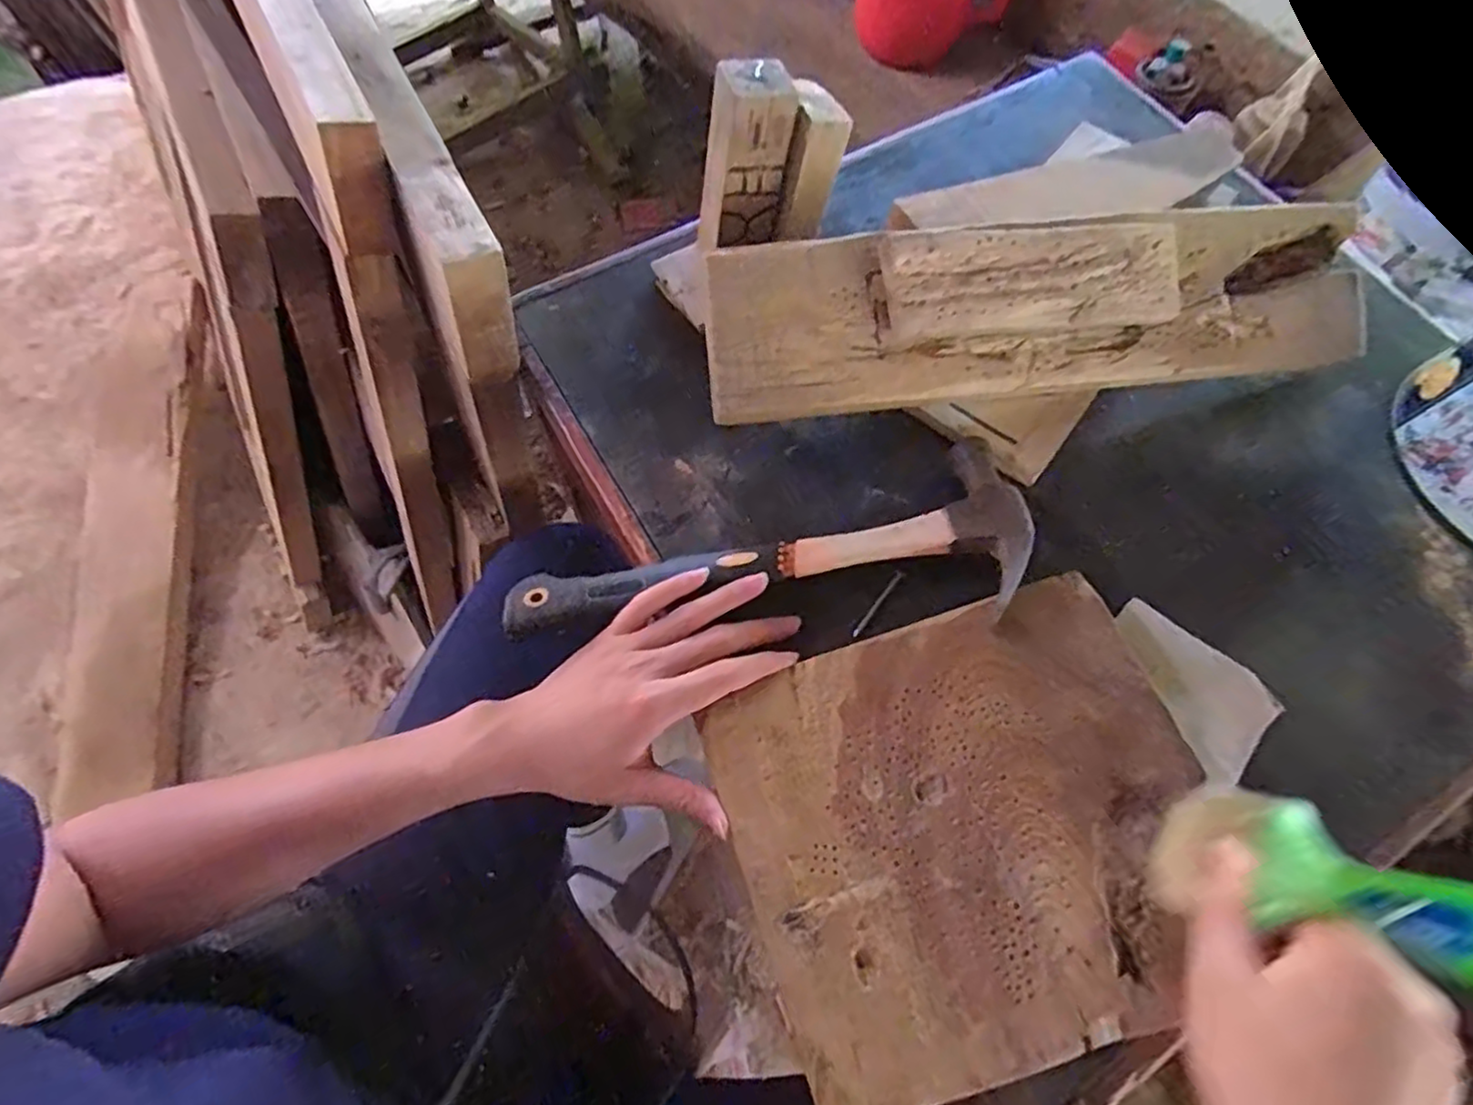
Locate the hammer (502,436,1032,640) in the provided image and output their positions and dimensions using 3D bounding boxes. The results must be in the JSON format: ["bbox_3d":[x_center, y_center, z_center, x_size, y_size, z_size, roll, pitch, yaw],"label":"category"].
[{"bbox_3d":[0.017,0.005,0.445,0.327,0.034,0.109,-11,67,0],"label":"hammer"}]

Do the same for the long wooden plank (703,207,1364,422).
[{"bbox_3d":[0.197,-0.157,0.464,0.437,0.032,0.102,-6,94,-5],"label":"long wooden plank"}]

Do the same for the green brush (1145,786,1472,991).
[{"bbox_3d":[0.233,0.132,0.277,0.027,0.196,0.060,9,78,3],"label":"green brush"}]

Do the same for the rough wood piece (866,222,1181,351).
[{"bbox_3d":[0.185,-0.171,0.439,0.188,0.020,0.063,-5,108,-4],"label":"rough wood piece"}]

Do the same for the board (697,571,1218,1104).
[{"bbox_3d":[0.129,0.145,0.377,0.253,0.010,0.217,-16,68,-8],"label":"board"}]

